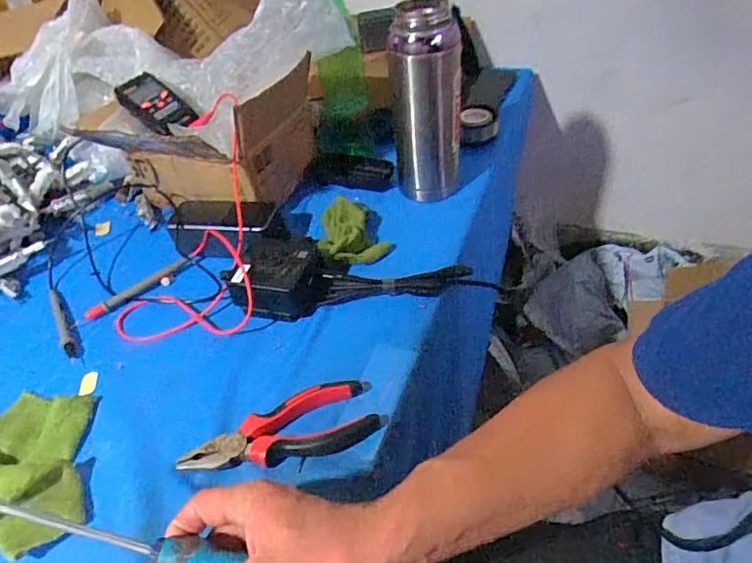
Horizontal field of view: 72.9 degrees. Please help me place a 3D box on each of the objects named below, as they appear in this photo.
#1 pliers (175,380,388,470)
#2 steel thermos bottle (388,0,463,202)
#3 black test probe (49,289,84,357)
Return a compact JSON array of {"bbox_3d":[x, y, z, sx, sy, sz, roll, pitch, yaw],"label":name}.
[{"bbox_3d":[-0.075,0.126,0.421,0.160,0.022,0.056,-18,44,-9],"label":"pliers"},{"bbox_3d":[0.058,-0.214,0.594,0.076,0.198,0.085,-4,44,5],"label":"steel thermos bottle"},{"bbox_3d":[-0.342,0.042,0.558,0.016,0.009,0.112,-28,47,-19],"label":"black test probe"}]

